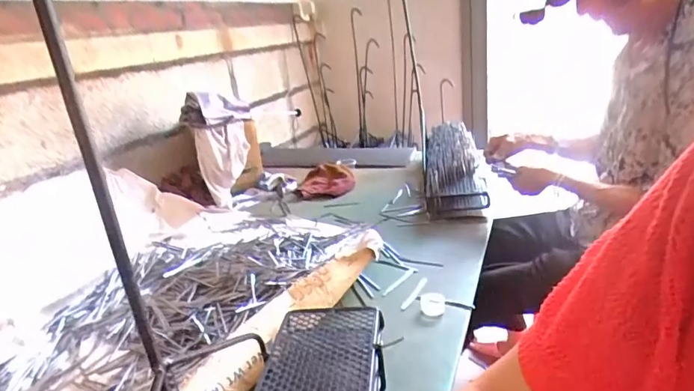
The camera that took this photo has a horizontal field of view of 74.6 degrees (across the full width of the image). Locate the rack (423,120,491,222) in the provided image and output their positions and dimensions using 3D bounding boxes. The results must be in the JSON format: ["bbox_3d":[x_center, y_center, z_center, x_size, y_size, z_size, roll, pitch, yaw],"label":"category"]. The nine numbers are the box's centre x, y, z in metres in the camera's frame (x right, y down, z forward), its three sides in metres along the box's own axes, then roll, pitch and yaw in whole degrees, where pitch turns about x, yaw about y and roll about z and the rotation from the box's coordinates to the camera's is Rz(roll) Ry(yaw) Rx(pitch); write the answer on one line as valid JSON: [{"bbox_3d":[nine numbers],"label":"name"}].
[{"bbox_3d":[0.315,-0.093,1.342,0.154,0.129,0.578,-3,21,13],"label":"rack"}]

